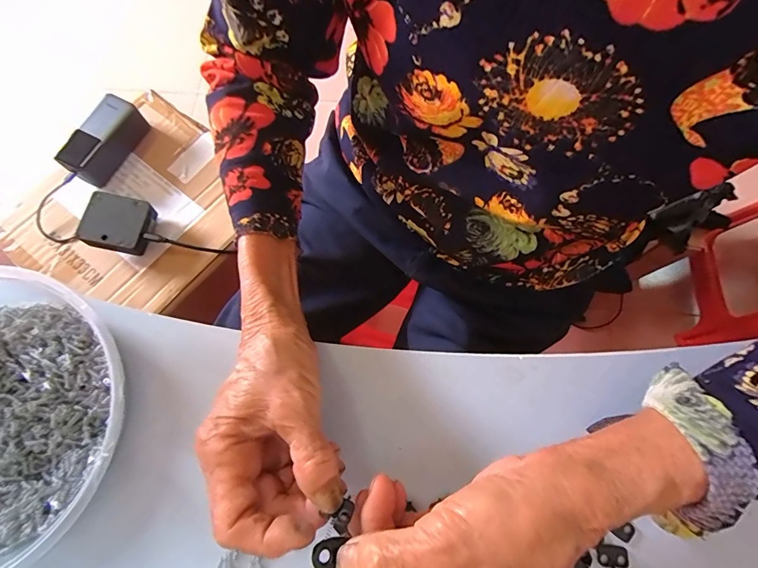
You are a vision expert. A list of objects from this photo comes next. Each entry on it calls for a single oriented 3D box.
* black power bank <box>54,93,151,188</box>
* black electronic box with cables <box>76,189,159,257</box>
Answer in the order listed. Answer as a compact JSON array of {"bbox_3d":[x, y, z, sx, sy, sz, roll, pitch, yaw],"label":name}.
[{"bbox_3d":[-0.413,-0.215,0.575,0.056,0.053,0.129,29,76,8],"label":"black power bank"},{"bbox_3d":[-0.361,-0.085,0.532,0.077,0.036,0.075,9,74,3],"label":"black electronic box with cables"}]

